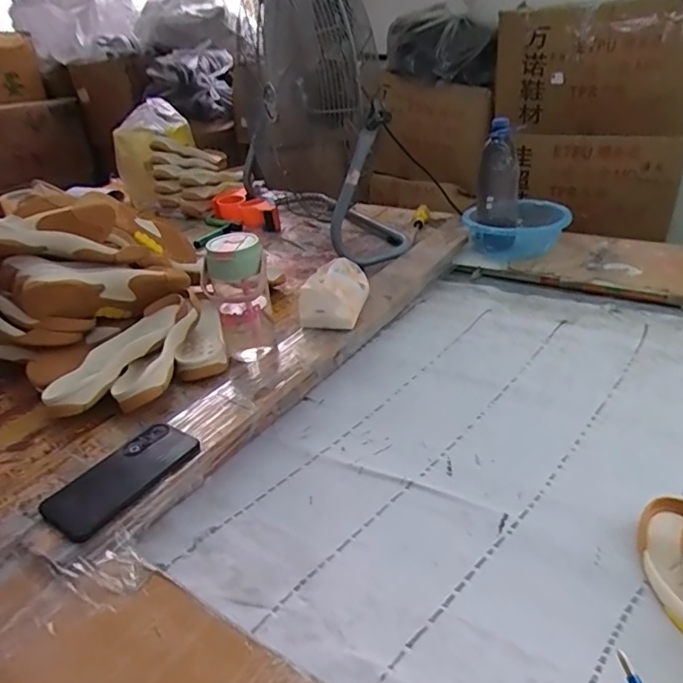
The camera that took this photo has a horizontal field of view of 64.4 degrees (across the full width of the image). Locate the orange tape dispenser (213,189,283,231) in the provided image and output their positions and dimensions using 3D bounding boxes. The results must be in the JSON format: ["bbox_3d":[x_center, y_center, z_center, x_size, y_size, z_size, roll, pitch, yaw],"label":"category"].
[{"bbox_3d":[-0.254,-0.349,1.444,0.111,0.060,0.224,-21,34,-25],"label":"orange tape dispenser"}]

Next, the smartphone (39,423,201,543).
[{"bbox_3d":[-0.245,0.150,0.610,0.081,0.012,0.164,21,38,29],"label":"smartphone"}]

